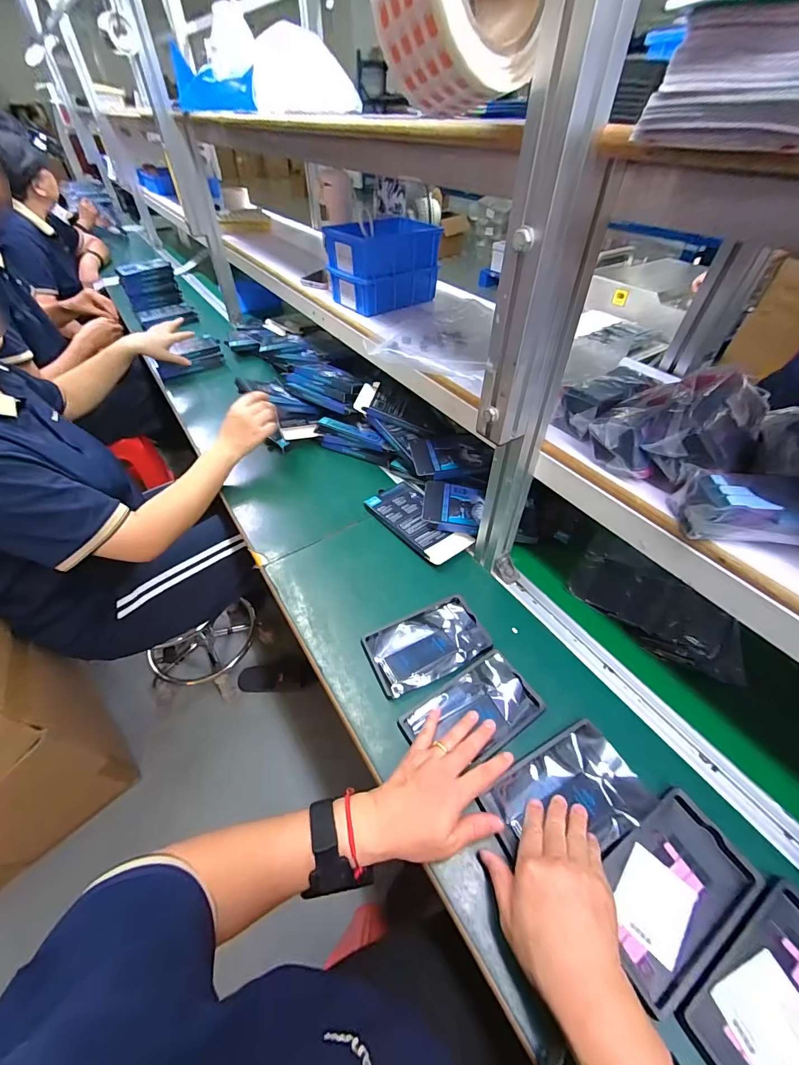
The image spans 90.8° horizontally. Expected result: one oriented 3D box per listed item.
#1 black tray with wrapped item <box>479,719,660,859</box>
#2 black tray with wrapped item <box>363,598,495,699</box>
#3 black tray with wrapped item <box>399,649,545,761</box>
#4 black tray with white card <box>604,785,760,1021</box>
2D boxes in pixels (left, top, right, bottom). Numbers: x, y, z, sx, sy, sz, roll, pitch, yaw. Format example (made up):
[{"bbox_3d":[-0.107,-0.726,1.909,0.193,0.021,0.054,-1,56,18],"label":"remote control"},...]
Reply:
[{"bbox_3d":[0.173,0.274,0.410,0.155,0.028,0.102,-17,50,-17],"label":"black tray with wrapped item"},{"bbox_3d":[0.038,0.149,0.536,0.159,0.019,0.098,-19,51,-19],"label":"black tray with wrapped item"},{"bbox_3d":[0.087,0.216,0.473,0.156,0.014,0.087,-24,53,-23],"label":"black tray with wrapped item"},{"bbox_3d":[0.256,0.334,0.370,0.156,0.017,0.092,-24,53,-22],"label":"black tray with white card"}]

